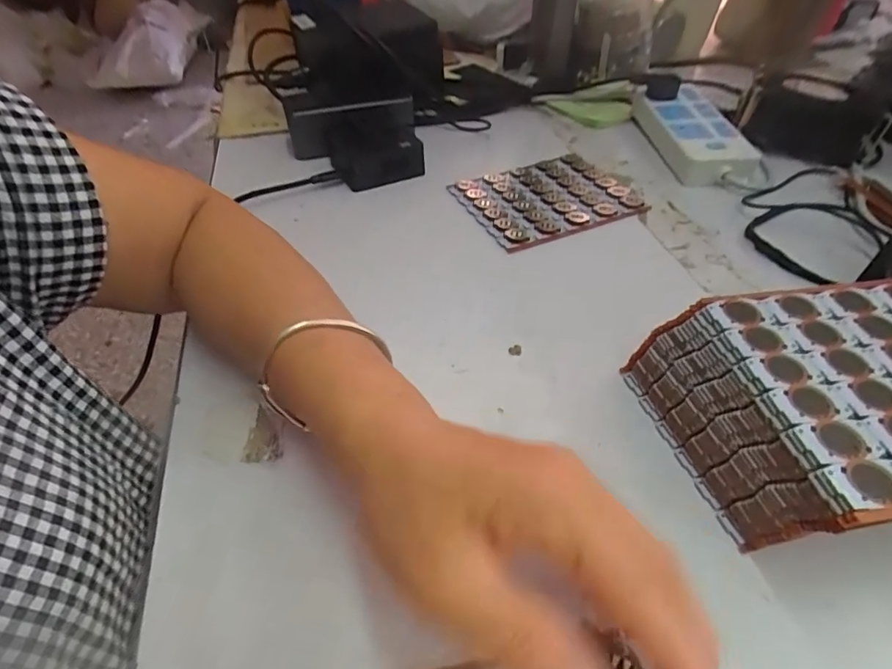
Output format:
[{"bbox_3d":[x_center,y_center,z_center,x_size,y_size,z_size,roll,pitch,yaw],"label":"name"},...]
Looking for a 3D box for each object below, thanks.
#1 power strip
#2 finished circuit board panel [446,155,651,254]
[{"bbox_3d":[0.256,-0.213,0.502,0.079,0.034,0.167,-2,46,-1],"label":"power strip"},{"bbox_3d":[0.094,-0.127,0.440,0.150,0.013,0.106,-20,49,-17],"label":"finished circuit board panel"}]

